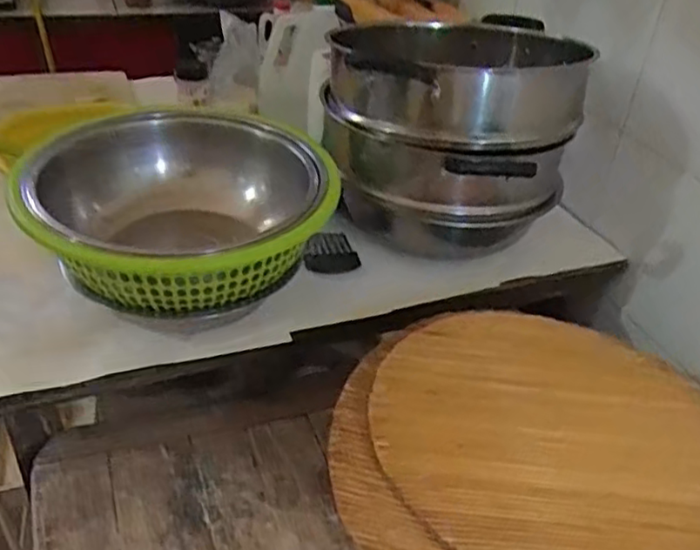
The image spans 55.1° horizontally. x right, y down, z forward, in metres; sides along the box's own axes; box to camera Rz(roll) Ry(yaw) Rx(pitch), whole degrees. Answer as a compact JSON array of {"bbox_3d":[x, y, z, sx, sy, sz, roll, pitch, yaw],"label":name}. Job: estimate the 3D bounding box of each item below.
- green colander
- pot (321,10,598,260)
[{"bbox_3d":[-0.190,-0.073,0.790,0.326,0.132,0.312,-5,36,-16],"label":"green colander"},{"bbox_3d":[0.140,-0.184,0.920,0.296,0.282,0.260,21,37,21],"label":"pot"}]

